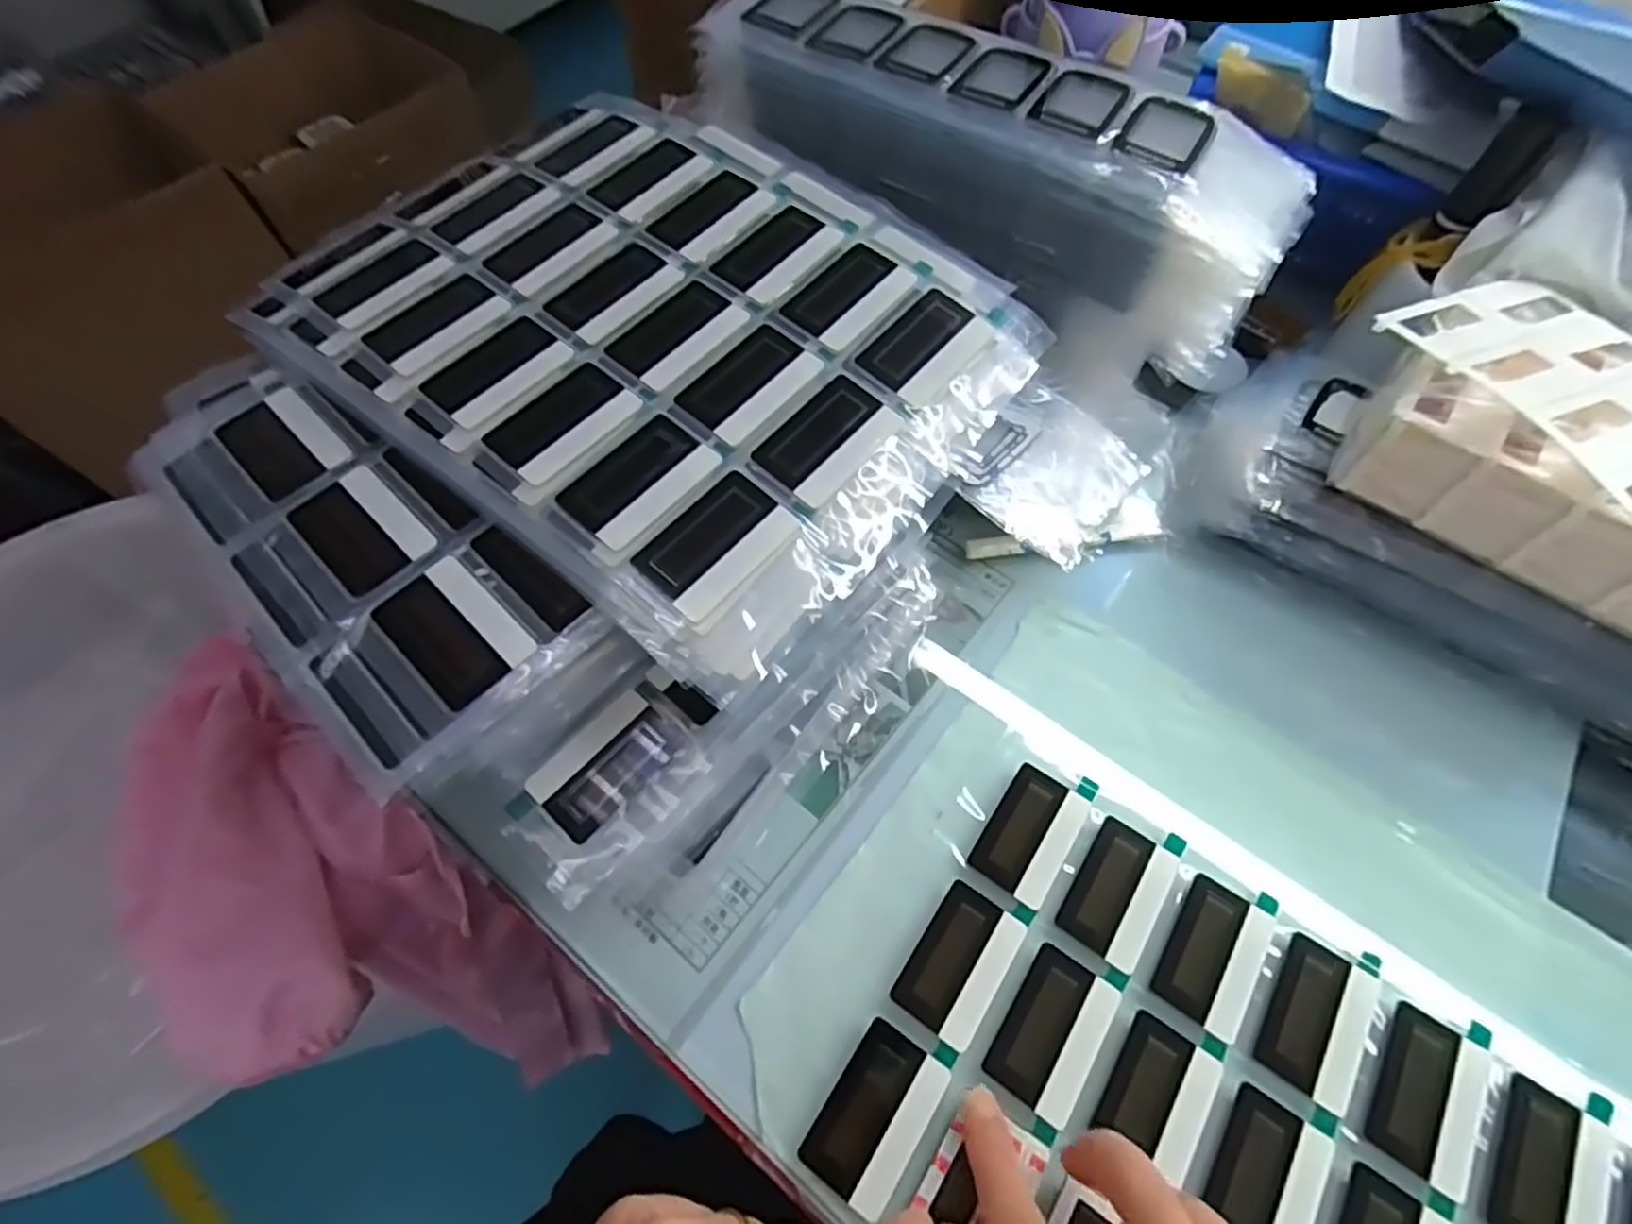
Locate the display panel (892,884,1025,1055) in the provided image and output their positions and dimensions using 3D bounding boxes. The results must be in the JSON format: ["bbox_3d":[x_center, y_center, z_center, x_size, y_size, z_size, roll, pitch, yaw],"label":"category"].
[{"bbox_3d":[0.058,0.139,0.283,0.034,0.005,0.053,32,67,16],"label":"display panel"}]

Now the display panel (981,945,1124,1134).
[{"bbox_3d":[0.091,0.160,0.271,0.034,0.006,0.053,31,67,16],"label":"display panel"}]

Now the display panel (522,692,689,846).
[{"bbox_3d":[-0.081,0.059,0.276,0.033,0.009,0.054,37,68,18],"label":"display panel"}]

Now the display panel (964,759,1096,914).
[{"bbox_3d":[0.093,0.096,0.308,0.034,0.007,0.053,32,67,16],"label":"display panel"}]

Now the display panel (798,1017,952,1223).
[{"bbox_3d":[0.022,0.184,0.260,0.035,0.009,0.054,31,67,16],"label":"display panel"}]

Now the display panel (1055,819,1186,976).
[{"bbox_3d":[0.127,0.116,0.296,0.034,0.007,0.053,32,67,16],"label":"display panel"}]

